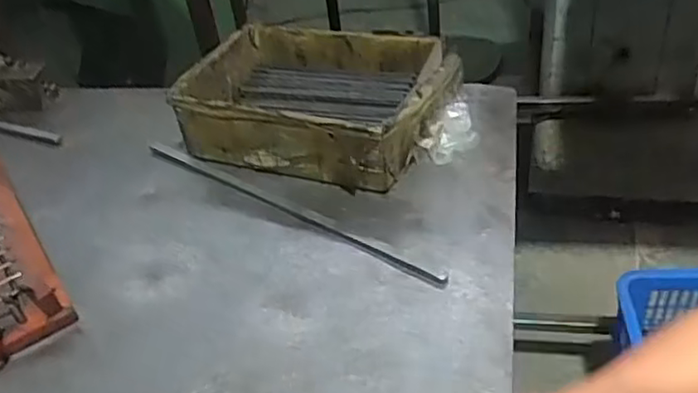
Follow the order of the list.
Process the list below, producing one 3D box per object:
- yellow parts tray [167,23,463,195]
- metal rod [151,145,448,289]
[{"bbox_3d":[-0.031,-0.103,0.682,0.250,0.075,0.179,12,44,22],"label":"yellow parts tray"},{"bbox_3d":[-0.066,0.011,0.612,0.357,0.006,0.006,23,49,31],"label":"metal rod"}]

